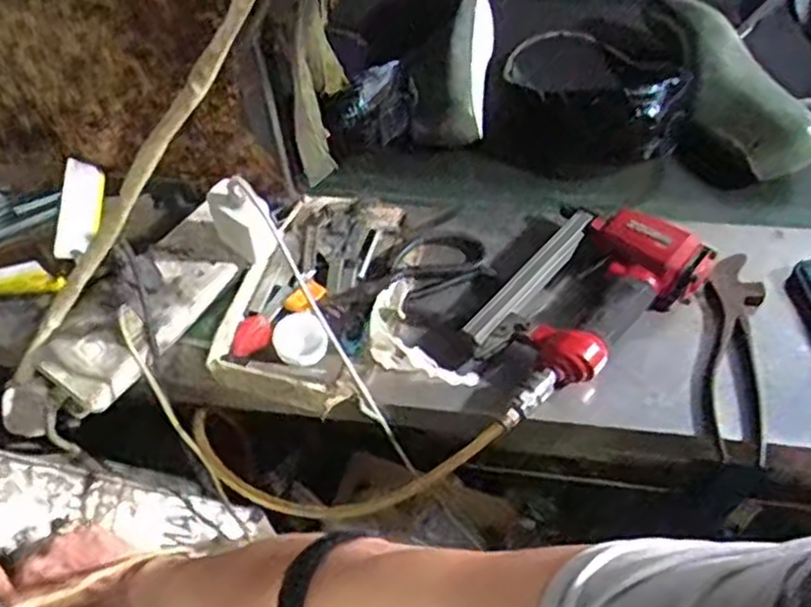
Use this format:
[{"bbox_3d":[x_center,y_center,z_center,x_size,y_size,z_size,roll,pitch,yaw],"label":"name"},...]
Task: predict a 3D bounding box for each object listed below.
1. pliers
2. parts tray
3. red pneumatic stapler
[{"bbox_3d":[0.279,0.042,0.648,0.058,0.024,0.187,11,59,8],"label":"pliers"},{"bbox_3d":[-0.076,-0.019,0.677,0.124,0.045,0.223,16,60,11],"label":"parts tray"},{"bbox_3d":[0.145,-0.004,0.664,0.239,0.042,0.132,-34,64,-18],"label":"red pneumatic stapler"}]

